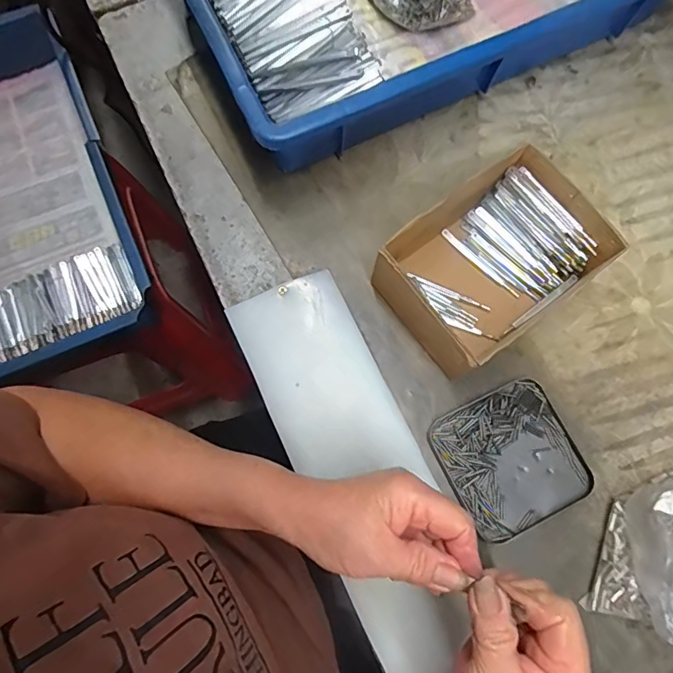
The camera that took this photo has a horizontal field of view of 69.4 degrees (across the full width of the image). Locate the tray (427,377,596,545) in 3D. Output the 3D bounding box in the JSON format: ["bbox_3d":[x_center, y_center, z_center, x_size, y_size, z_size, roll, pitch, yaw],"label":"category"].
[{"bbox_3d":[0.136,0.096,0.383,0.102,0.013,0.102,-25,79,-6],"label":"tray"}]

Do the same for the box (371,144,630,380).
[{"bbox_3d":[0.121,-0.055,0.386,0.161,0.073,0.115,-38,80,-8],"label":"box"}]

